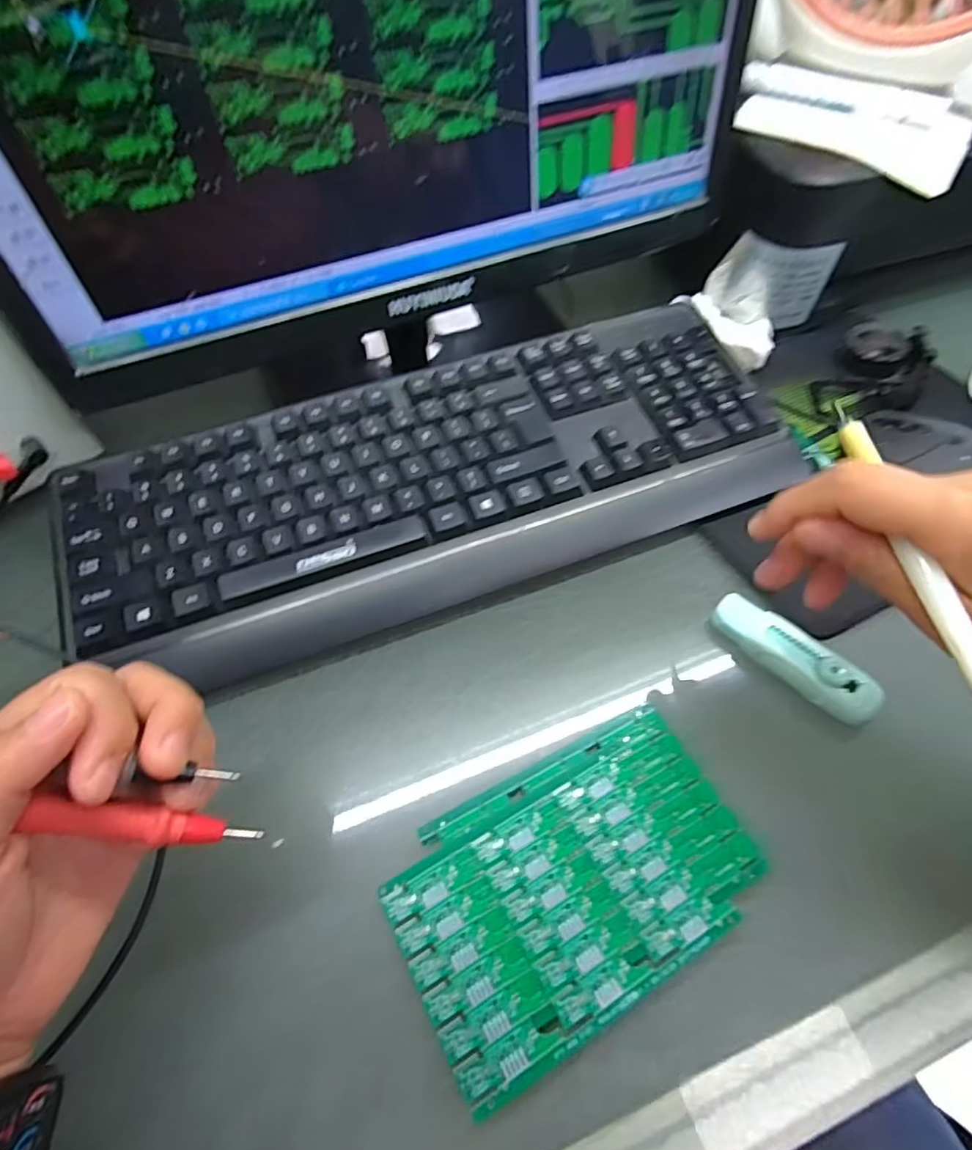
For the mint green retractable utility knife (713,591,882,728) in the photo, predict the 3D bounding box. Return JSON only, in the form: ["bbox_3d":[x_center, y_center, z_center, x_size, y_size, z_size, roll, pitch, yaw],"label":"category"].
[{"bbox_3d":[0.160,0.043,0.307,0.025,0.016,0.087,-40,66,-22],"label":"mint green retractable utility knife"}]

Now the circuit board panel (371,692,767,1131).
[{"bbox_3d":[0.039,0.131,0.256,0.152,0.004,0.094,-26,61,-15],"label":"circuit board panel"}]

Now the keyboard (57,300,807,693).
[{"bbox_3d":[-0.025,-0.056,0.357,0.416,0.043,0.161,-19,60,-11],"label":"keyboard"}]

